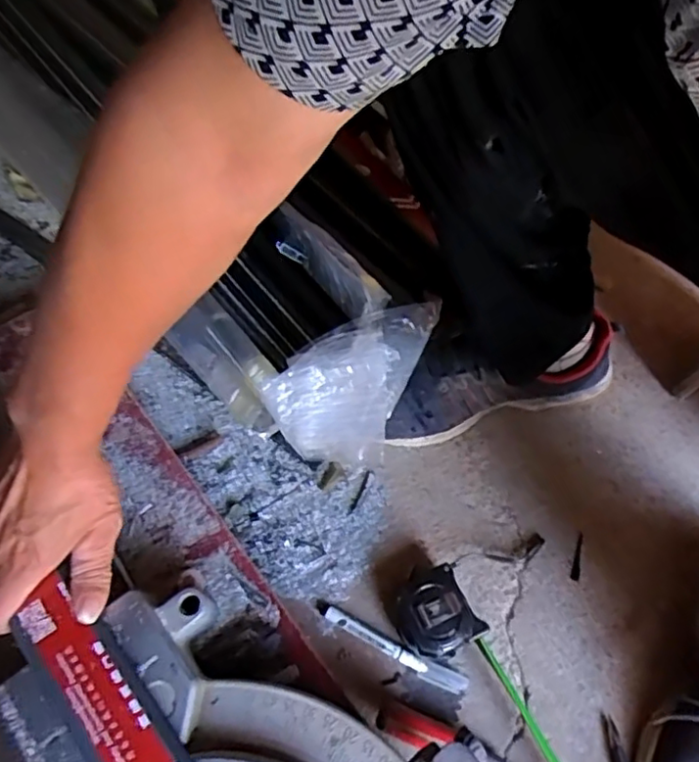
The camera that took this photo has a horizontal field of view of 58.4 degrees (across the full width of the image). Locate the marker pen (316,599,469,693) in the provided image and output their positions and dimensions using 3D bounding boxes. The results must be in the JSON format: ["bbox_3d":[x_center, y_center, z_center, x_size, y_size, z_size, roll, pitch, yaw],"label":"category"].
[{"bbox_3d":[0.035,0.237,0.559,0.145,0.021,0.017,27,61,8],"label":"marker pen"}]

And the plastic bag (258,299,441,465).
[{"bbox_3d":[0.000,-0.013,0.603,0.120,0.062,0.176,22,61,6],"label":"plastic bag"}]

